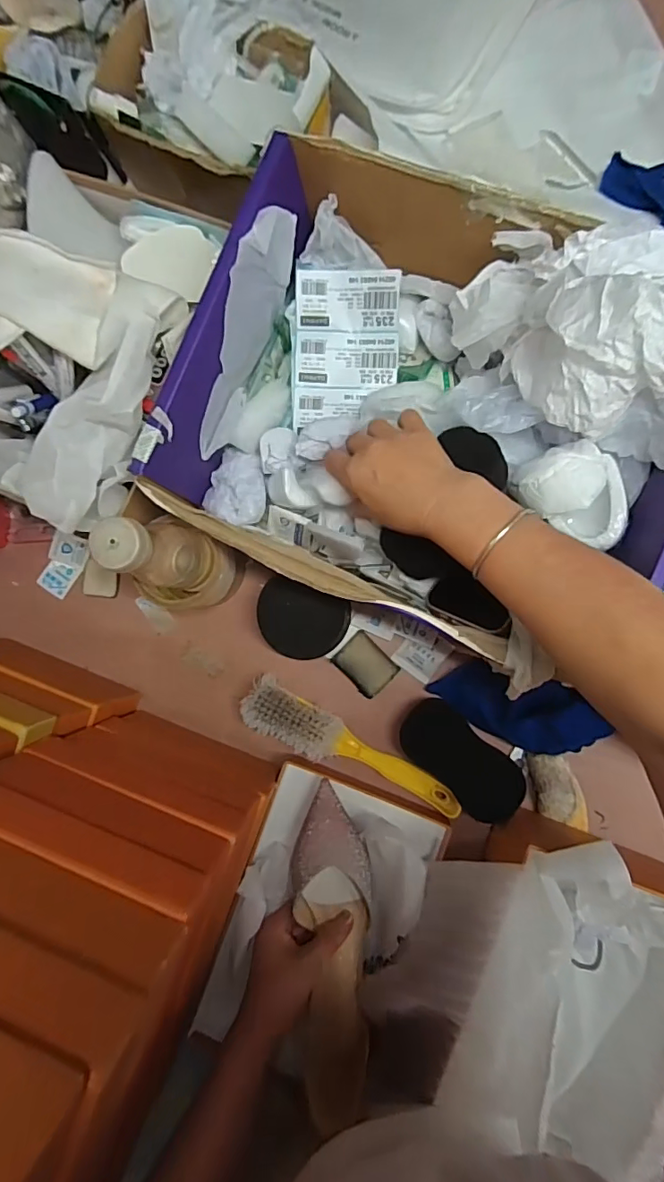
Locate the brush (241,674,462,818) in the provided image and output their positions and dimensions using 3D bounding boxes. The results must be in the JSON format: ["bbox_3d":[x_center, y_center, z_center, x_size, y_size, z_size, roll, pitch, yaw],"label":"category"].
[{"bbox_3d":[0.017,0.160,0.508,0.228,0.032,0.047,28,92,6],"label":"brush"}]

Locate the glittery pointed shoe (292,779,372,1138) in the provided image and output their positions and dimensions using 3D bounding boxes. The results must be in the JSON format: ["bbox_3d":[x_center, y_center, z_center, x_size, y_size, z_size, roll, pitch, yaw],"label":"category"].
[{"bbox_3d":[0.001,0.317,0.472,0.071,0.062,0.253,-6,67,6],"label":"glittery pointed shoe"}]

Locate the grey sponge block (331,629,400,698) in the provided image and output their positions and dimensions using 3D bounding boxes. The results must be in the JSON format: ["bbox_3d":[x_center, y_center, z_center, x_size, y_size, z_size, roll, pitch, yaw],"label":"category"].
[{"bbox_3d":[0.035,0.077,0.525,0.047,0.004,0.059,-44,85,3],"label":"grey sponge block"}]

